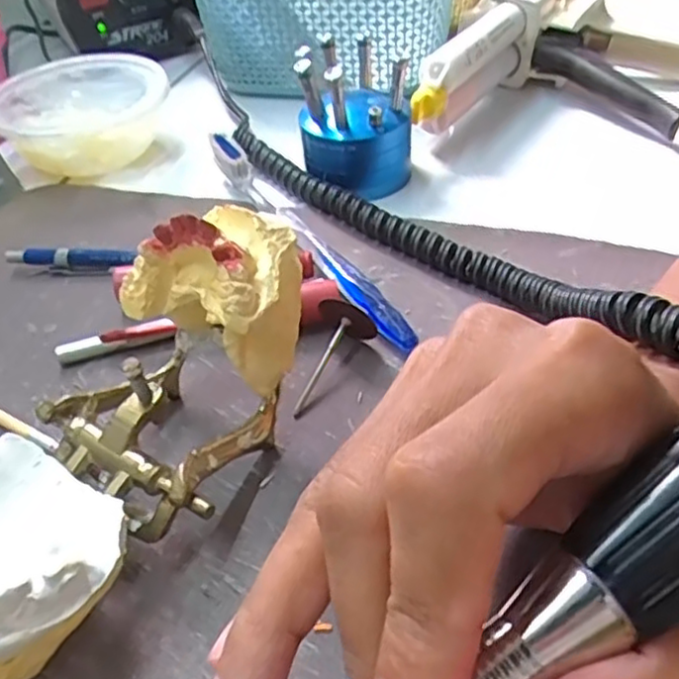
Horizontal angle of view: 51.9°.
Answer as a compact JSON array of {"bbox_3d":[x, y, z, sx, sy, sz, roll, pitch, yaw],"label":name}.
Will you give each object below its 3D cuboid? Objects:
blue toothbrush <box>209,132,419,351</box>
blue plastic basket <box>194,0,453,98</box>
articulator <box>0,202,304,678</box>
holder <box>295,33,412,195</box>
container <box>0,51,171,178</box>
[{"bbox_3d":[-0.020,-0.051,0.328,0.011,0.023,0.181,-26,46,-20],"label":"blue toothbrush"},{"bbox_3d":[-0.004,-0.226,0.472,0.156,0.081,0.122,6,44,12],"label":"blue plastic basket"},{"bbox_3d":[-0.069,0.027,0.209,0.065,0.077,0.148,21,49,26],"label":"articulator"},{"bbox_3d":[0.008,-0.120,0.363,0.057,0.067,0.054,-5,43,1],"label":"holder"},{"bbox_3d":[-0.150,-0.136,0.420,0.095,0.044,0.103,-12,43,-6],"label":"container"}]

